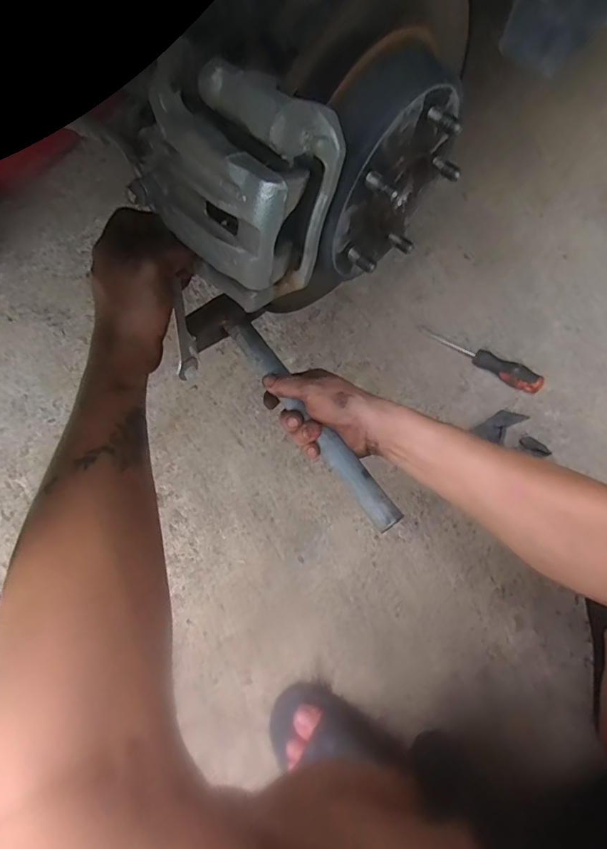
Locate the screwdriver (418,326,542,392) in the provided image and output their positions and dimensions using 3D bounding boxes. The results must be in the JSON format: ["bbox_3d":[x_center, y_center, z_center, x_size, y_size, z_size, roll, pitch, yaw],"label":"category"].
[{"bbox_3d":[0.271,-0.110,0.722,0.195,0.034,0.034,34,74,12],"label":"screwdriver"}]

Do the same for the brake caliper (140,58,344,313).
[{"bbox_3d":[-0.043,-0.162,0.324,0.094,0.133,0.103,-37,74,-12],"label":"brake caliper"}]

